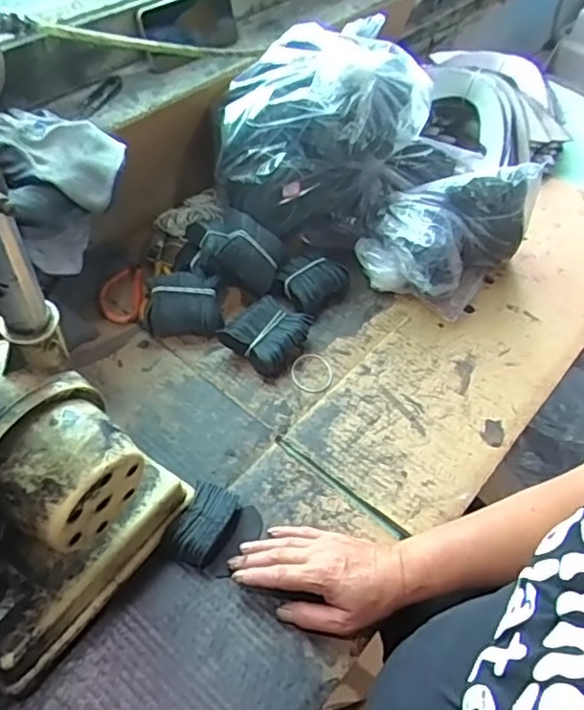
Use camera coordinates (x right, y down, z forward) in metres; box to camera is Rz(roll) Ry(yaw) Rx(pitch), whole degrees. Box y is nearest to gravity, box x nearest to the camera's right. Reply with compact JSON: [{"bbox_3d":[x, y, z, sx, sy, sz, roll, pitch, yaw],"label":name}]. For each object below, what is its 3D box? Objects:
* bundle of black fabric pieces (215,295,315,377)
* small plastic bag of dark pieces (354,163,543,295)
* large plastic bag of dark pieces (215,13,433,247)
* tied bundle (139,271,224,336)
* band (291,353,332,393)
[{"bbox_3d":[-0.030,-0.024,0.736,0.080,0.035,0.085,30,55,17],"label":"bundle of black fabric pieces"},{"bbox_3d":[0.202,-0.164,0.808,0.203,0.132,0.141,-28,59,-25],"label":"small plastic bag of dark pieces"},{"bbox_3d":[0.050,-0.307,0.831,0.215,0.202,0.314,25,54,13],"label":"large plastic bag of dark pieces"},{"bbox_3d":[-0.131,-0.062,0.747,0.092,0.047,0.074,3,52,-4],"label":"tied bundle"},{"bbox_3d":[0.024,0.022,0.735,0.049,0.004,0.055,2,52,-4],"label":"band"}]

